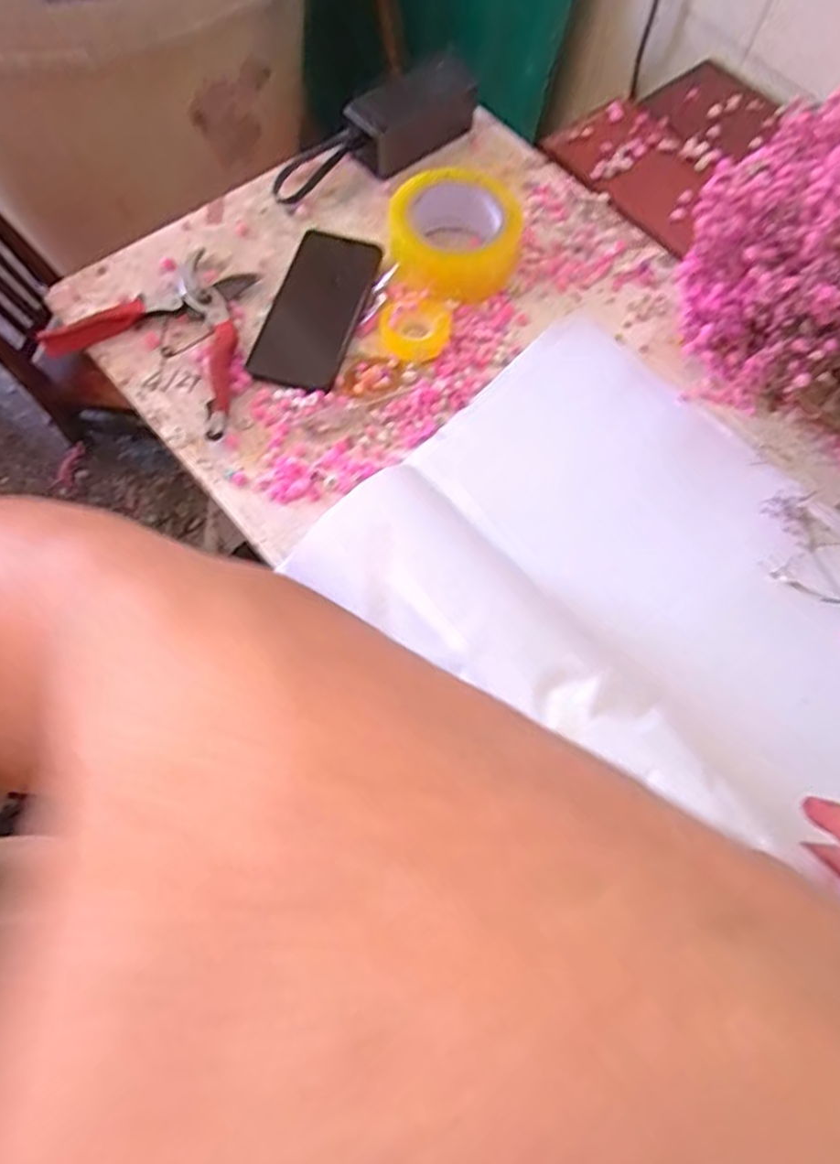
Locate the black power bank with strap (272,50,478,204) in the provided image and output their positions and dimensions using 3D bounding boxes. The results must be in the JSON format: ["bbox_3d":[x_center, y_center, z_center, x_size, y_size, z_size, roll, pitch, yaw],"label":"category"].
[{"bbox_3d":[-0.040,-0.431,0.652,0.229,0.054,0.052,-36,74,-16],"label":"black power bank with strap"}]

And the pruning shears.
[{"bbox_3d":[-0.205,-0.217,0.575,0.160,0.016,0.146,25,69,7],"label":"pruning shears"}]

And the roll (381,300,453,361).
[{"bbox_3d":[-0.002,-0.213,0.578,0.058,0.011,0.056,1,68,-3],"label":"roll"}]

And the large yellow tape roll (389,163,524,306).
[{"bbox_3d":[0.032,-0.310,0.605,0.116,0.050,0.128,10,68,1],"label":"large yellow tape roll"}]

